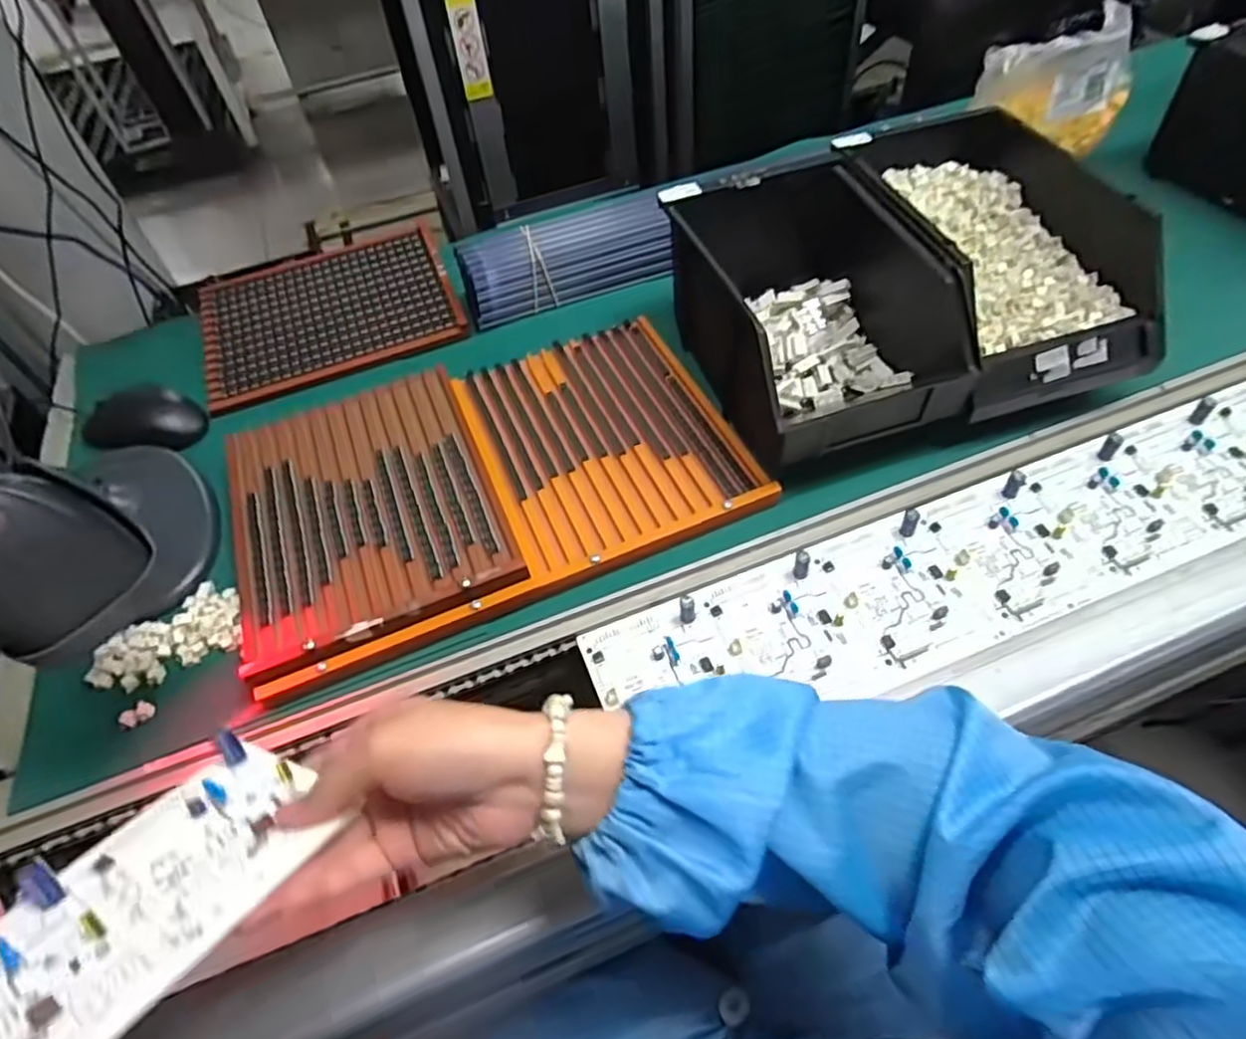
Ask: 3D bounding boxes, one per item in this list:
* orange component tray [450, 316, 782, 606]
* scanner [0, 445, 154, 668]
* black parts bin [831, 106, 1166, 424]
[{"bbox_3d":[-0.018,-0.068,0.542,0.184,0.010,0.237,-20,53,-10],"label":"orange component tray"},{"bbox_3d":[-0.302,-0.022,0.325,0.073,0.069,0.186,-39,76,-22],"label":"scanner"},{"bbox_3d":[0.277,-0.225,0.555,0.148,0.104,0.286,-14,52,-5],"label":"black parts bin"}]

